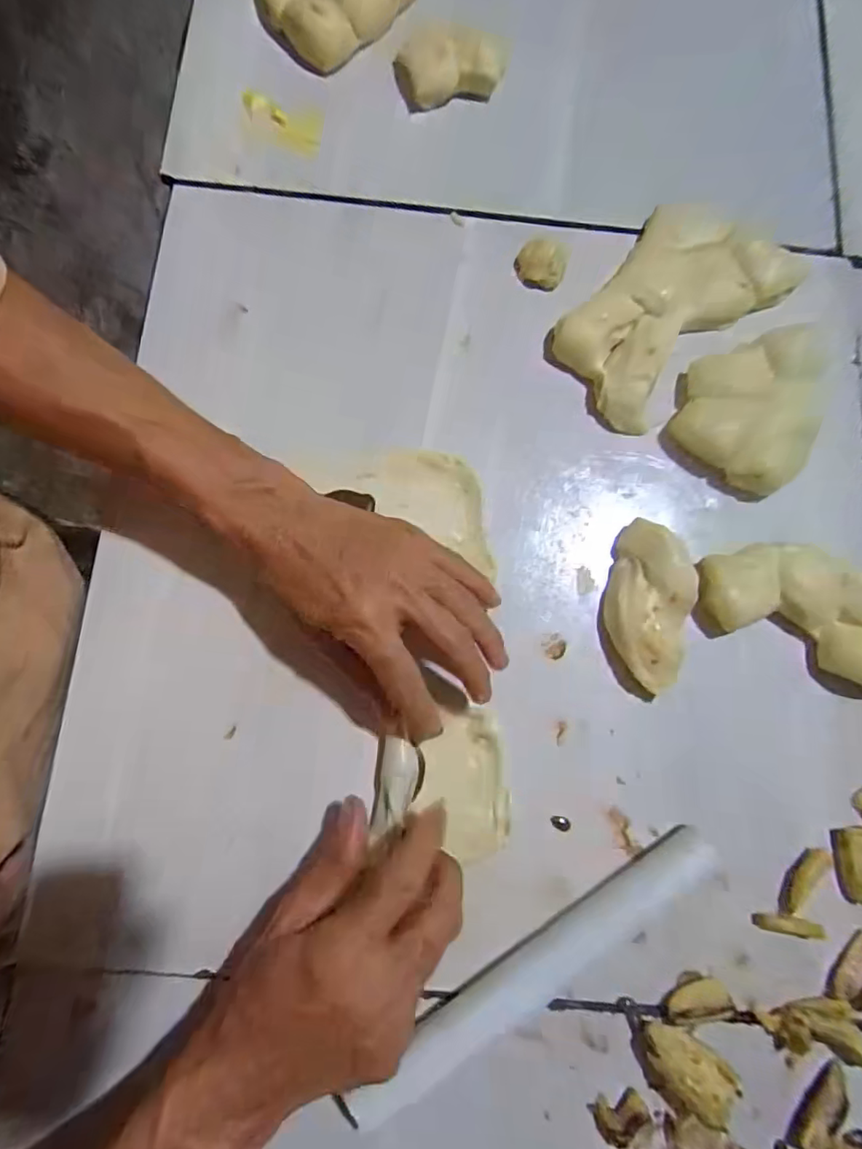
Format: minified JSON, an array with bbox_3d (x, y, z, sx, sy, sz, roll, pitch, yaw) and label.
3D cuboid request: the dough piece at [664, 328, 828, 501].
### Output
[{"bbox_3d":[0.213,-0.118,0.359,0.081,0.023,0.121,23,79,4],"label":"dough piece"}]

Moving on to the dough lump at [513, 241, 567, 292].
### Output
[{"bbox_3d":[0.076,-0.217,0.377,0.034,0.018,0.028,10,79,2],"label":"dough lump"}]

